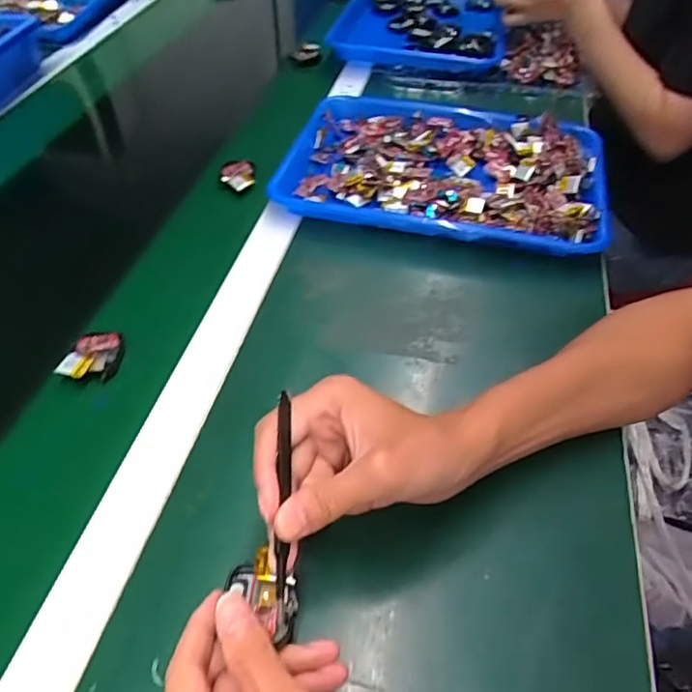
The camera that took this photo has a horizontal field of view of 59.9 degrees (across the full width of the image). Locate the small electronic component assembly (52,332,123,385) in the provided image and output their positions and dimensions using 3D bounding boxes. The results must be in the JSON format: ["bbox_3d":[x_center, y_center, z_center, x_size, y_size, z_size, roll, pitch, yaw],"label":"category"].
[{"bbox_3d":[-0.199,0.005,0.475,0.039,0.012,0.051,7,46,2],"label":"small electronic component assembly"}]

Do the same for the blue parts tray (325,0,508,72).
[{"bbox_3d":[0.131,-0.538,0.980,0.257,0.031,0.380,9,47,9],"label":"blue parts tray"}]

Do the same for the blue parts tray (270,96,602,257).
[{"bbox_3d":[0.105,-0.191,0.664,0.340,0.043,0.248,9,47,10],"label":"blue parts tray"}]

